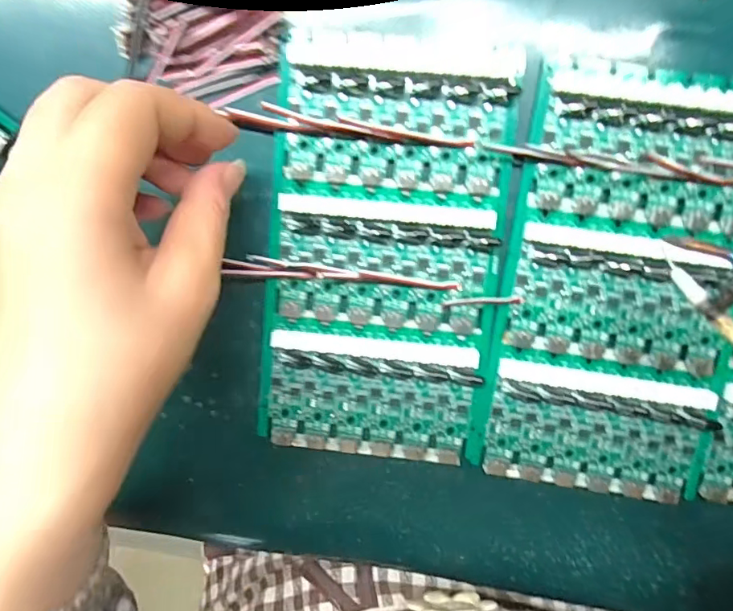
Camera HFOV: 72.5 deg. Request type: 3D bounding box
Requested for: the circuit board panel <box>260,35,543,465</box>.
[{"bbox_3d":[0.011,-0.021,0.230,0.108,0.007,0.187,6,99,2],"label":"circuit board panel"}]

